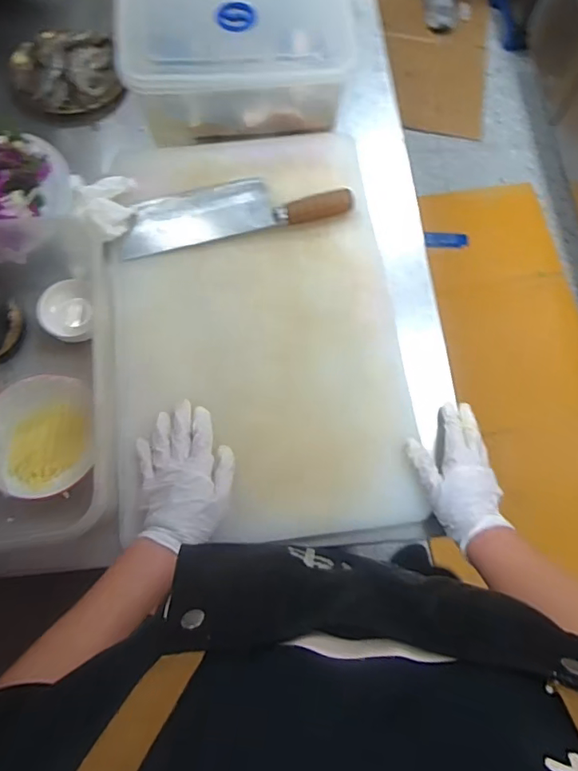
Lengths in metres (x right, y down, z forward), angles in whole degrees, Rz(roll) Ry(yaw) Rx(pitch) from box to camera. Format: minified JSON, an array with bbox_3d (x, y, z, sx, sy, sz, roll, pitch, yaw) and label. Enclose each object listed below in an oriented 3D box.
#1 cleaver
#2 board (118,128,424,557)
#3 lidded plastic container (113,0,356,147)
[{"bbox_3d":[-0.070,-0.236,0.696,0.286,0.027,0.089,-14,72,-6],"label":"cleaver"},{"bbox_3d":[-0.038,-0.085,0.657,0.340,0.029,0.525,-7,72,-4],"label":"board"},{"bbox_3d":[-0.070,-0.478,0.743,0.312,0.100,0.224,-4,71,-3],"label":"lidded plastic container"}]

